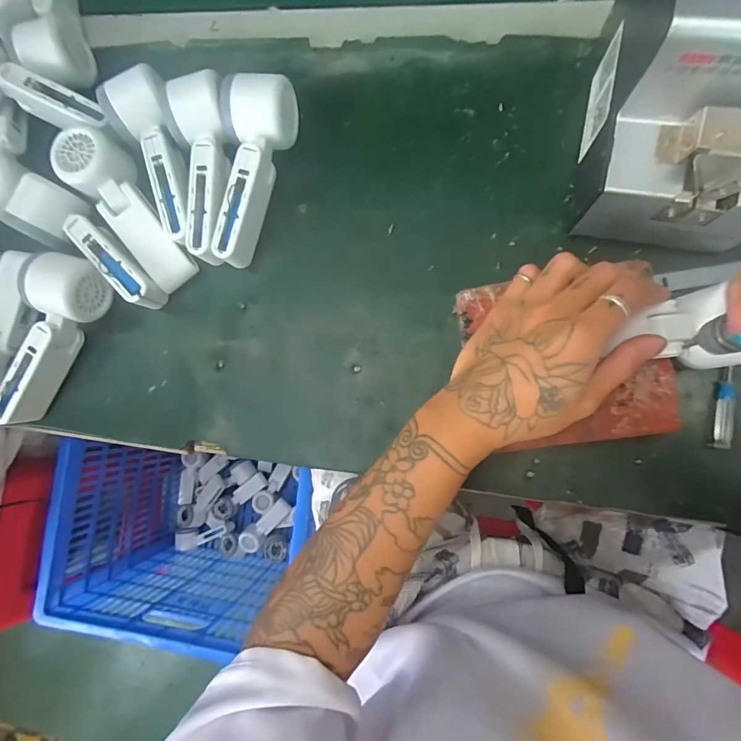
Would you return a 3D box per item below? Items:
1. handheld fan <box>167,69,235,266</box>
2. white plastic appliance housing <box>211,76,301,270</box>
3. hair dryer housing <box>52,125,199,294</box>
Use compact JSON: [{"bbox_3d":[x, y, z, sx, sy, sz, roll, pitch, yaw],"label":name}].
[{"bbox_3d":[-0.145,-0.179,0.387,0.048,0.049,0.162,-5,84,7],"label":"handheld fan"},{"bbox_3d":[-0.106,-0.177,0.384,0.056,0.055,0.161,8,86,8],"label":"white plastic appliance housing"},{"bbox_3d":[-0.224,-0.155,0.398,0.060,0.045,0.162,-41,81,2],"label":"hair dryer housing"}]

